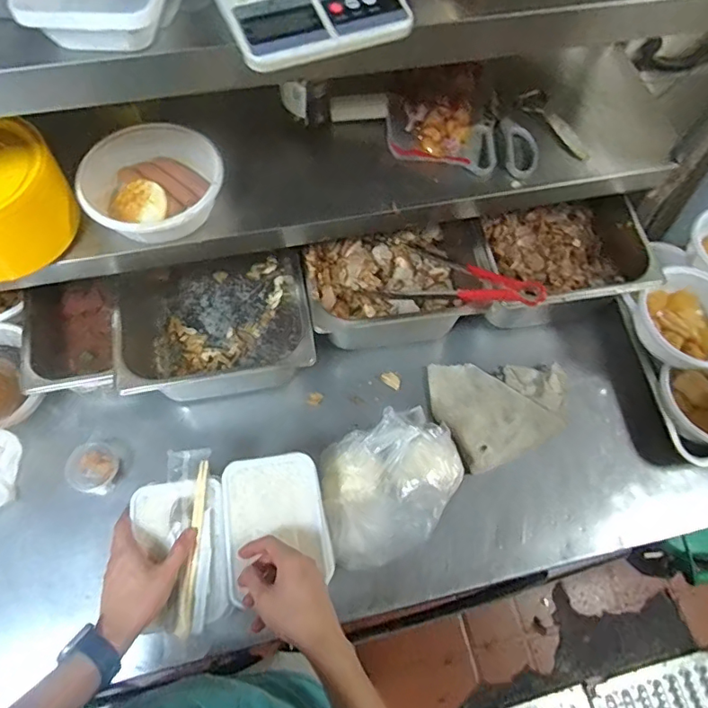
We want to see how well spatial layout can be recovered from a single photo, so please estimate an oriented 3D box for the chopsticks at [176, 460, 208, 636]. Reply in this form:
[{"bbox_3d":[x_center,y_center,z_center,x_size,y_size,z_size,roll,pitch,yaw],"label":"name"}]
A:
[{"bbox_3d":[-0.193,0.230,0.630,0.014,0.004,0.198,2,66,-2],"label":"chopsticks"}]

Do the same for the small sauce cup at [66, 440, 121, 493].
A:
[{"bbox_3d":[-0.377,0.166,0.760,0.069,0.035,0.069,1,65,-2],"label":"small sauce cup"}]

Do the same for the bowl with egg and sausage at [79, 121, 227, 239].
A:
[{"bbox_3d":[-0.250,-0.211,0.659,0.171,0.067,0.164,1,65,-2],"label":"bowl with egg and sausage"}]

